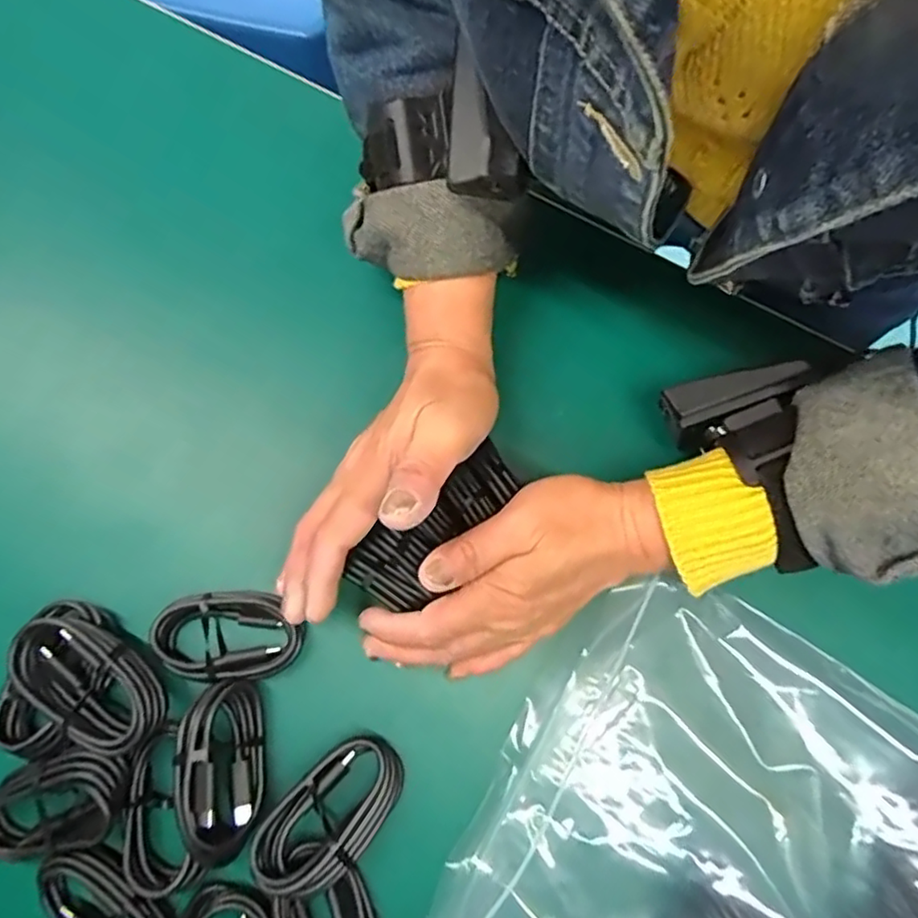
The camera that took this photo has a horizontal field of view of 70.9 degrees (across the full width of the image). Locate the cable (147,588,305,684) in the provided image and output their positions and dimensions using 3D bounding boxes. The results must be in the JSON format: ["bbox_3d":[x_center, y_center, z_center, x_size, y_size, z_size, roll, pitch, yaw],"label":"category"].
[{"bbox_3d":[-0.117,0.089,0.328,0.073,0.024,0.044,6,79,0],"label":"cable"}]

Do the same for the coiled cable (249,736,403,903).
[{"bbox_3d":[-0.059,0.167,0.304,0.042,0.028,0.073,42,81,7],"label":"coiled cable"}]

